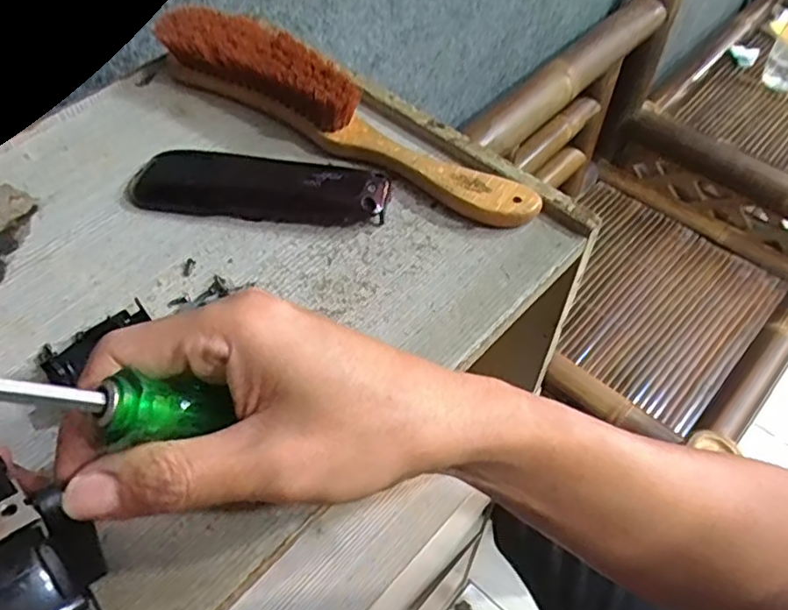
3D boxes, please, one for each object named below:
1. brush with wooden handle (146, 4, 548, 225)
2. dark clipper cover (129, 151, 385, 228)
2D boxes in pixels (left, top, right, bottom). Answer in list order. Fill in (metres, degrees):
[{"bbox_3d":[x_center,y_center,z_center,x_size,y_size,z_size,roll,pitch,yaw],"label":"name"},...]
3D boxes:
[{"bbox_3d":[-0.033,-0.114,0.372,0.255,0.046,0.036,28,60,20],"label":"brush with wooden handle"},{"bbox_3d":[-0.076,-0.065,0.352,0.142,0.020,0.037,7,55,7],"label":"dark clipper cover"}]

